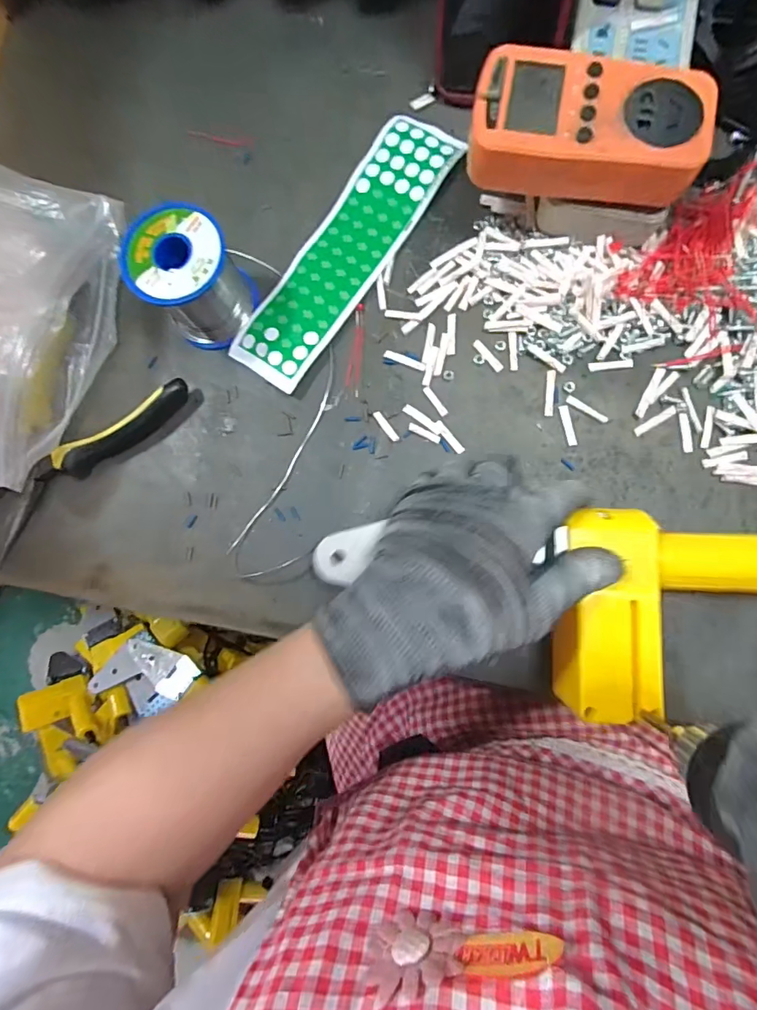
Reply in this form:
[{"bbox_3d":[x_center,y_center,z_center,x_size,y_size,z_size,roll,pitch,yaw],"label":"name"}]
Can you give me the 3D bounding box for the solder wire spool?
[{"bbox_3d":[-0.126,-0.154,0.318,0.064,0.061,0.060,-1,85,7],"label":"solder wire spool"}]

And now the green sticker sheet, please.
[{"bbox_3d":[-0.024,-0.184,0.341,0.060,0.007,0.217,35,88,12],"label":"green sticker sheet"}]

